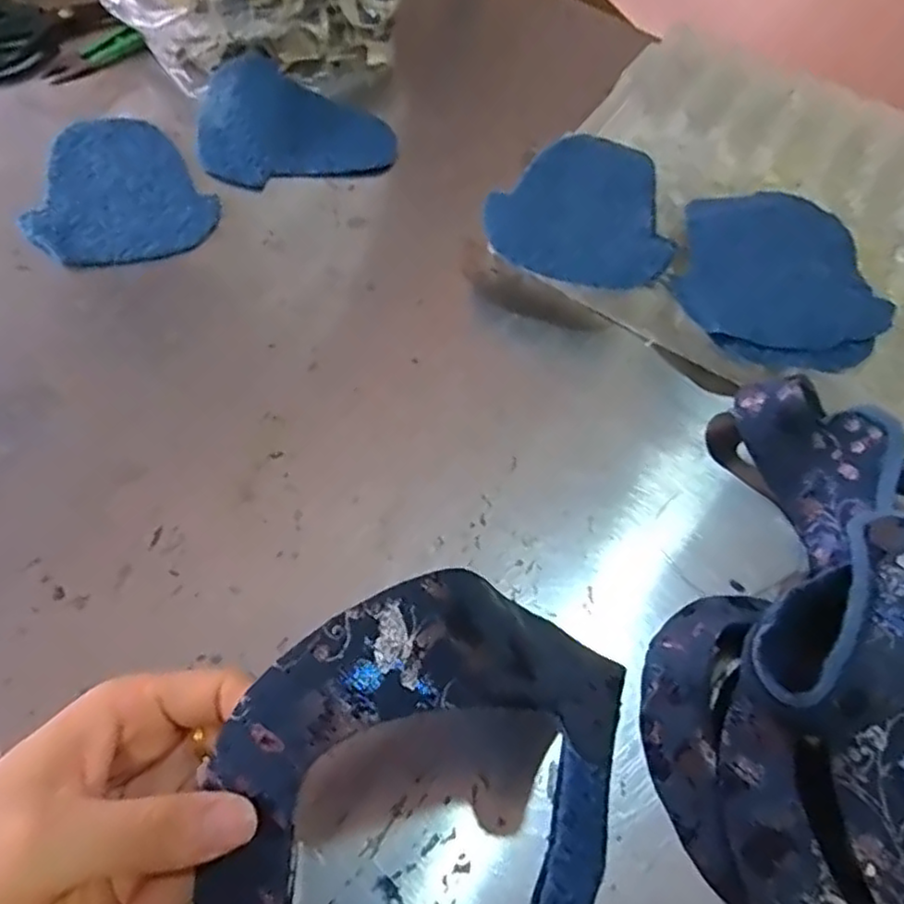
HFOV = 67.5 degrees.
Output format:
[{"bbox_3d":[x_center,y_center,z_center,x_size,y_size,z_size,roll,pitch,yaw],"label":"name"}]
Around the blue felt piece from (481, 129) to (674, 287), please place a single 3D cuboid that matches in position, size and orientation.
[{"bbox_3d":[0.104,-0.170,0.478,0.122,0.008,0.162,35,61,14],"label":"blue felt piece"}]

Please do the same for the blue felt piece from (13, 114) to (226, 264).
[{"bbox_3d":[-0.250,-0.192,0.492,0.120,0.006,0.156,-30,66,-22],"label":"blue felt piece"}]

